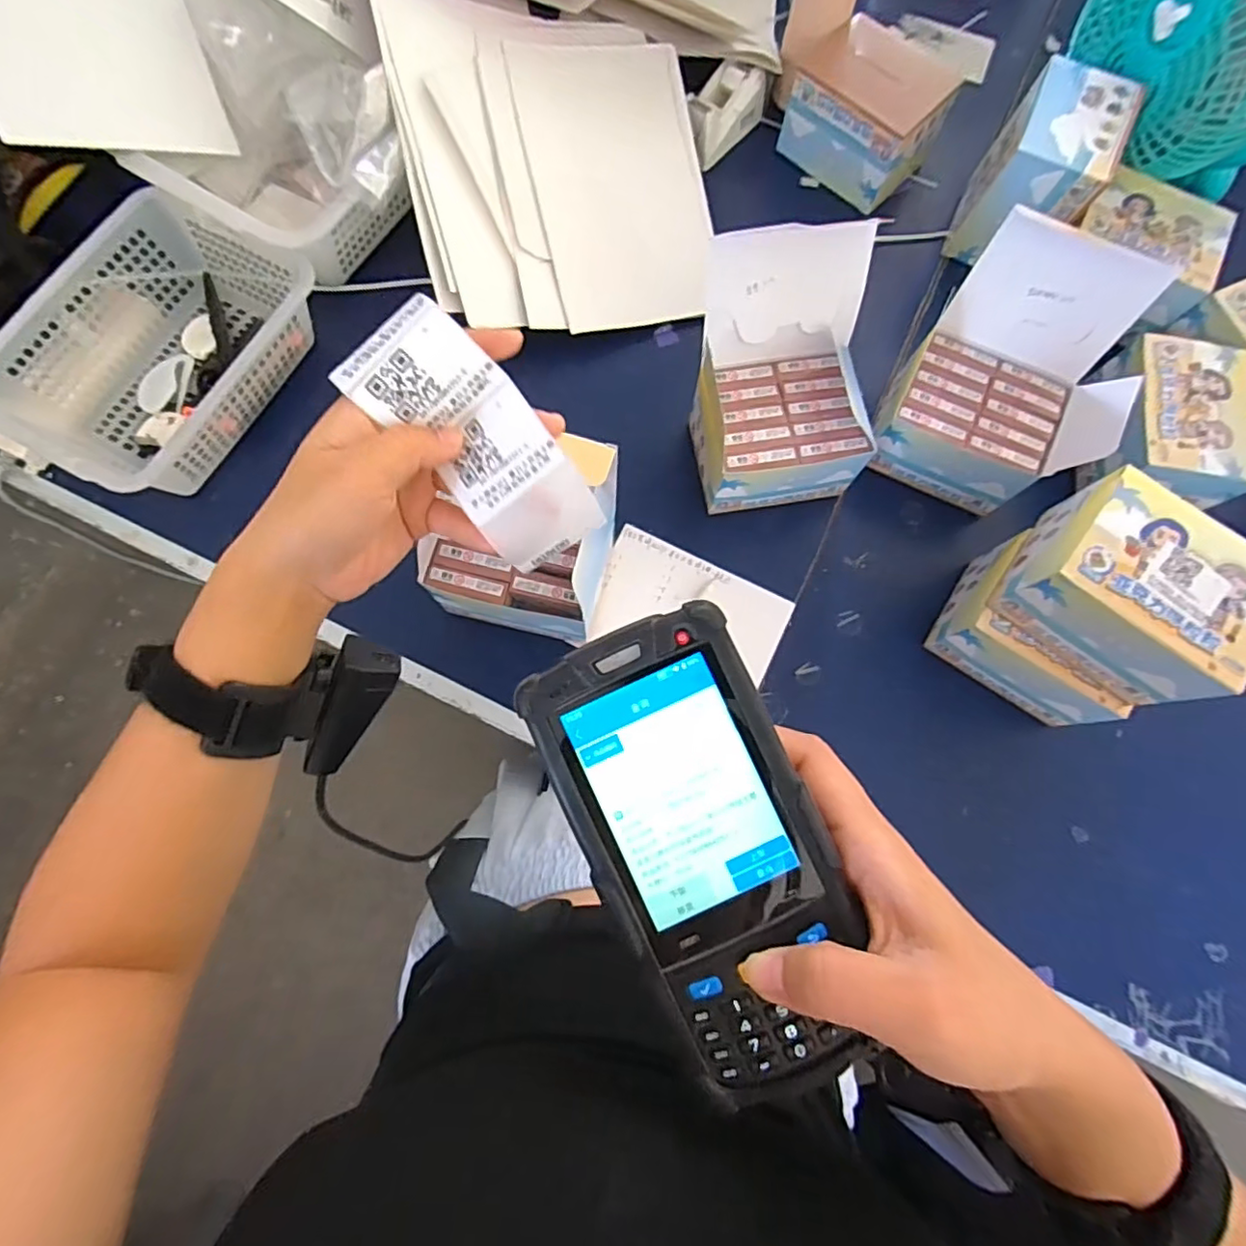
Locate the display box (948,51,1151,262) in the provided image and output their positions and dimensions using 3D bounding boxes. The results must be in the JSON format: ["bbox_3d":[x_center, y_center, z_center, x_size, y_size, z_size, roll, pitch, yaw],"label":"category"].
[{"bbox_3d":[0.409,-0.443,0.614,0.098,0.130,0.119,25,78,4],"label":"display box"}]

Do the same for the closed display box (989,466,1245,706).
[{"bbox_3d":[0.376,-0.025,0.452,0.137,0.088,0.107,37,79,6],"label":"closed display box"}]

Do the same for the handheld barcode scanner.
[{"bbox_3d":[0.027,0.071,0.192,0.068,0.026,0.143,-24,79,-7],"label":"handheld barcode scanner"}]

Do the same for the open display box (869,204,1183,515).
[{"bbox_3d":[0.341,-0.207,0.536,0.166,0.166,0.154,31,79,5],"label":"open display box"}]

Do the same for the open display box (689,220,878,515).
[{"bbox_3d":[0.136,-0.209,0.531,0.149,0.147,0.161,-7,78,-3],"label":"open display box"}]

